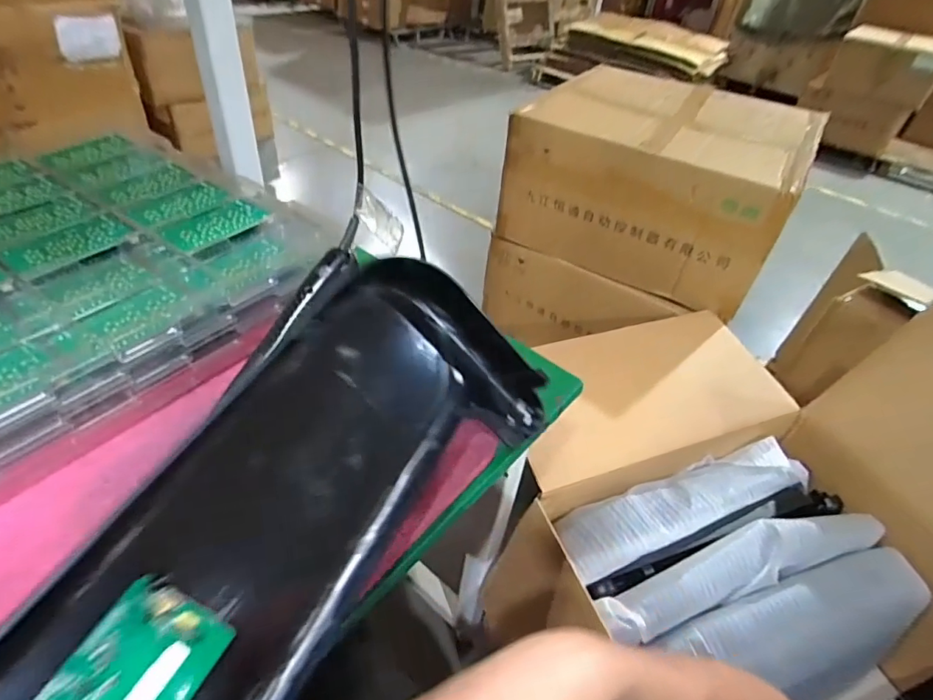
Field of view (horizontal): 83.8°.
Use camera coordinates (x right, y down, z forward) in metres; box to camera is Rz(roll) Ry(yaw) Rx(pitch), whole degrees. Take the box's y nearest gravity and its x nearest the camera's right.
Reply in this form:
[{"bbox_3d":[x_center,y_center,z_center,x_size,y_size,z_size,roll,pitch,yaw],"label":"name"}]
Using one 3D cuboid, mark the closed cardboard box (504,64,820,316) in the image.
[{"bbox_3d":[0.442,-0.420,1.228,0.568,0.277,0.549,27,46,19],"label":"closed cardboard box"}]

